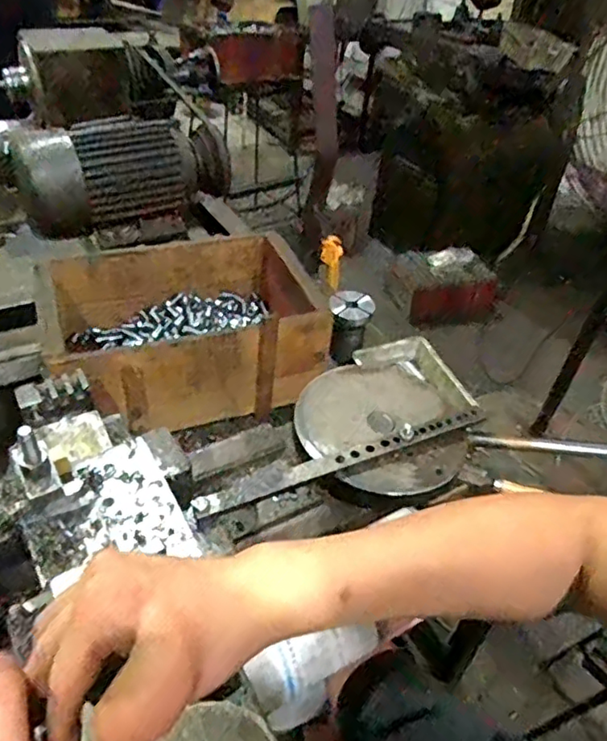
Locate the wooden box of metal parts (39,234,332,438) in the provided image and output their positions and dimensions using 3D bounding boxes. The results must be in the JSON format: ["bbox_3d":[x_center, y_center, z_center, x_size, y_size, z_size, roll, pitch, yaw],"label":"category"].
[{"bbox_3d":[-0.162,-0.055,0.832,0.357,0.141,0.280,-9,43,-17],"label":"wooden box of metal parts"}]

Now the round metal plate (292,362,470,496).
[{"bbox_3d":[0.091,0.053,0.647,0.177,0.019,0.187,3,41,-3],"label":"round metal plate"}]

